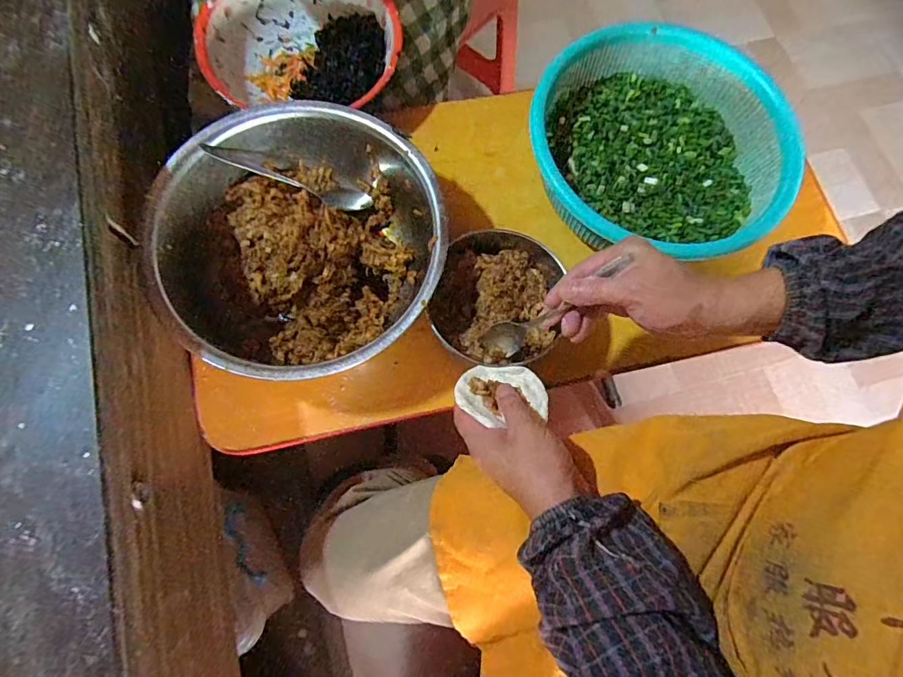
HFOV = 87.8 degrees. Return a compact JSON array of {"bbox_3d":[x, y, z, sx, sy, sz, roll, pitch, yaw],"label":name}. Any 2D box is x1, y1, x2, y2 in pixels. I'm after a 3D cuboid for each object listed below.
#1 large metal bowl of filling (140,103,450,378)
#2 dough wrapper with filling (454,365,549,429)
[{"bbox_3d":[-0.141,-0.090,0.489,0.259,0.097,0.273,1,74,-2],"label":"large metal bowl of filling"},{"bbox_3d":[0.046,0.053,0.425,0.083,0.025,0.061,1,49,-3],"label":"dough wrapper with filling"}]

